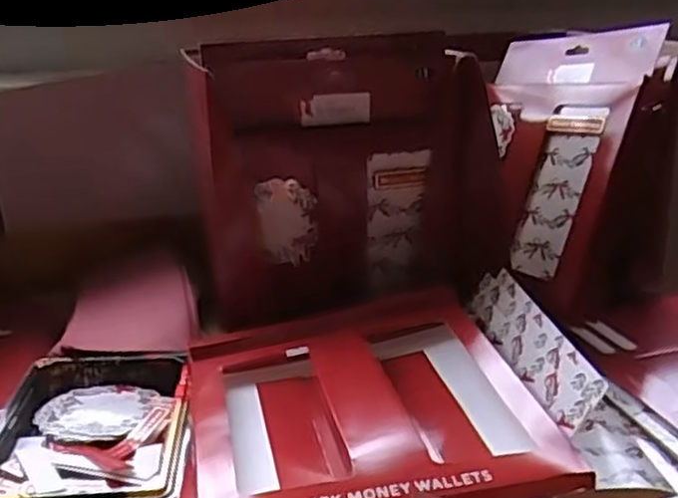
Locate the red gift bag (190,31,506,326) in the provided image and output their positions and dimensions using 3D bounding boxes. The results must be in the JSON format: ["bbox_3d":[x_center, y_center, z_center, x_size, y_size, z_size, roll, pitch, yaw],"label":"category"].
[{"bbox_3d":[0.013,-0.057,0.579,0.236,0.210,0.047,-4,19,-7],"label":"red gift bag"}]

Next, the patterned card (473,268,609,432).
[{"bbox_3d":[0.122,0.057,0.464,0.004,0.039,0.174,32,12,-17],"label":"patterned card"}]

